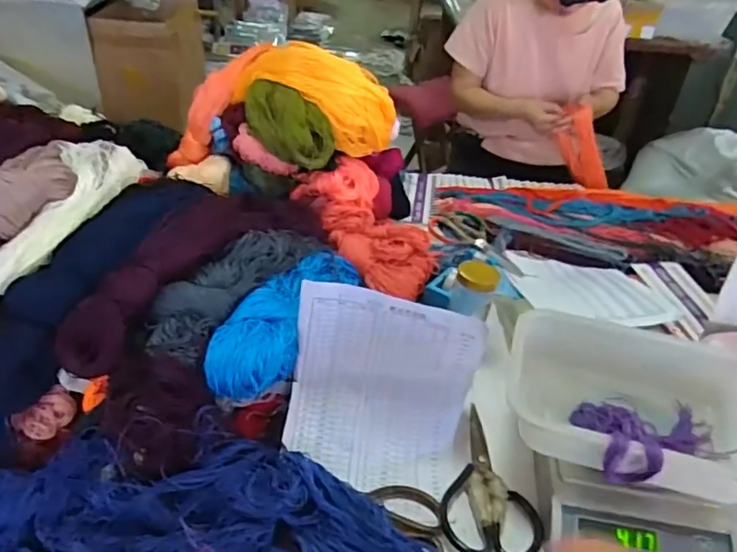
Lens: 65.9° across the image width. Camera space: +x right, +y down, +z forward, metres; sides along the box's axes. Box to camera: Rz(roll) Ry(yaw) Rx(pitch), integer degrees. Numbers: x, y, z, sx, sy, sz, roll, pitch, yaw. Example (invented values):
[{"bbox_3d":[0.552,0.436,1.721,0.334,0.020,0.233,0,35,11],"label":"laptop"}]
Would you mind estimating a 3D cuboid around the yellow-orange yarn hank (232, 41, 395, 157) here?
[{"bbox_3d":[-0.092,-0.298,0.947,0.269,0.132,0.134,8,36,7],"label":"yellow-orange yarn hank"}]

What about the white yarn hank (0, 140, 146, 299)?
[{"bbox_3d":[-0.383,-0.061,0.695,0.104,0.071,0.416,2,36,-1],"label":"white yarn hank"}]

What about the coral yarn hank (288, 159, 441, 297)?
[{"bbox_3d":[0.005,-0.080,0.924,0.147,0.068,0.268,-17,56,-26],"label":"coral yarn hank"}]

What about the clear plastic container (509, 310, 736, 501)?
[{"bbox_3d":[0.301,0.146,0.646,0.272,0.097,0.211,9,36,7],"label":"clear plastic container"}]

